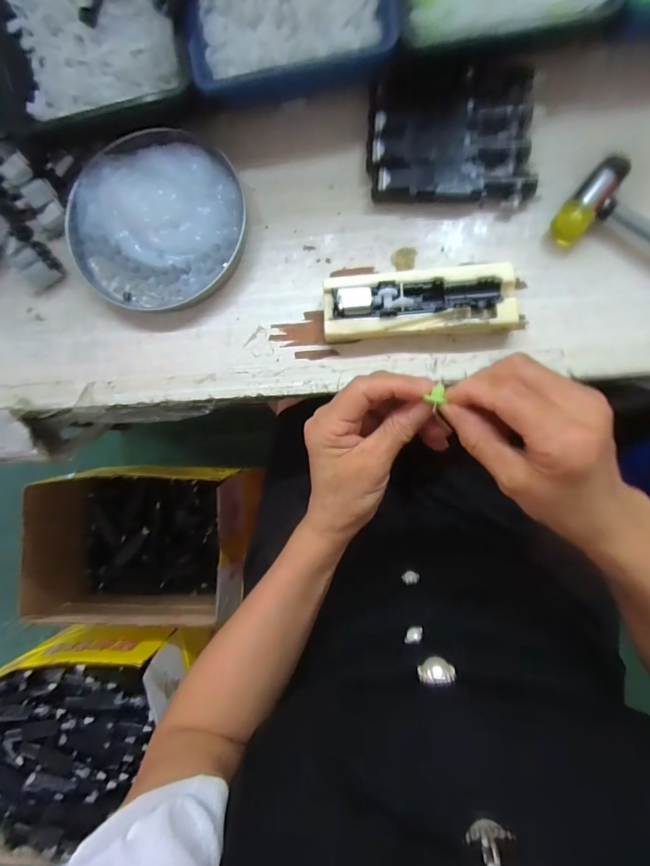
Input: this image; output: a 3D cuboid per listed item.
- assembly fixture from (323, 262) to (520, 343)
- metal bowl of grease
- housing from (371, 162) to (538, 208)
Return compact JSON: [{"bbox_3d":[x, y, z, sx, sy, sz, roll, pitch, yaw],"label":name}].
[{"bbox_3d":[0.068,-0.095,0.316,0.135,0.029,0.047,-4,88,5],"label":"assembly fixture"},{"bbox_3d":[-0.137,-0.172,0.338,0.139,0.025,0.134,0,88,5],"label":"metal bowl of grease"},{"bbox_3d":[0.097,-0.187,0.320,0.118,0.015,0.023,4,88,5],"label":"housing"}]

